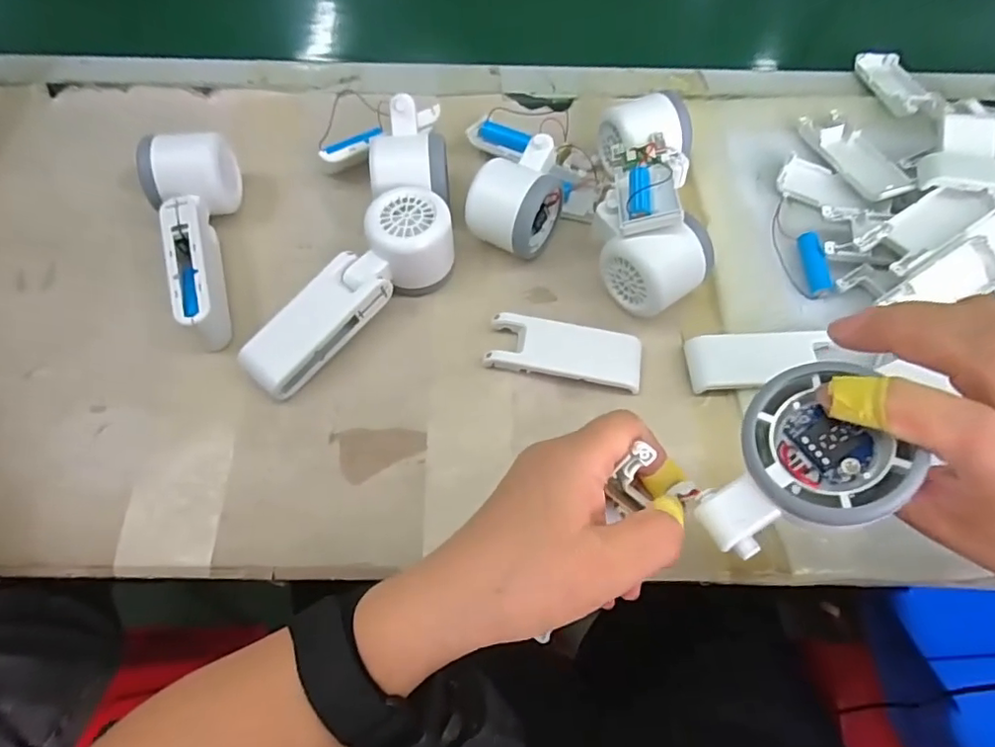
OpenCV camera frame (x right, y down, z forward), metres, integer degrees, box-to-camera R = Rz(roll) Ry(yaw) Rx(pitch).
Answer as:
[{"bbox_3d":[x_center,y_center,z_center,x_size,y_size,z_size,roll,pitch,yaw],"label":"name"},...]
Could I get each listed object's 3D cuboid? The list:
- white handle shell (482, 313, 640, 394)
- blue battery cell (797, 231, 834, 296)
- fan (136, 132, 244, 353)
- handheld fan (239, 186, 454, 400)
[{"bbox_3d":[0.046,-0.014,0.385,0.101,0.014,0.039,9,64,1],"label":"white handle shell"},{"bbox_3d":[0.232,-0.081,0.419,0.012,0.013,0.051,-2,64,-4],"label":"blue battery cell"},{"bbox_3d":[-0.198,-0.097,0.395,0.062,0.055,0.158,-21,67,-12],"label":"fan"},{"bbox_3d":[-0.094,-0.053,0.381,0.059,0.049,0.164,36,68,14],"label":"handheld fan"}]

